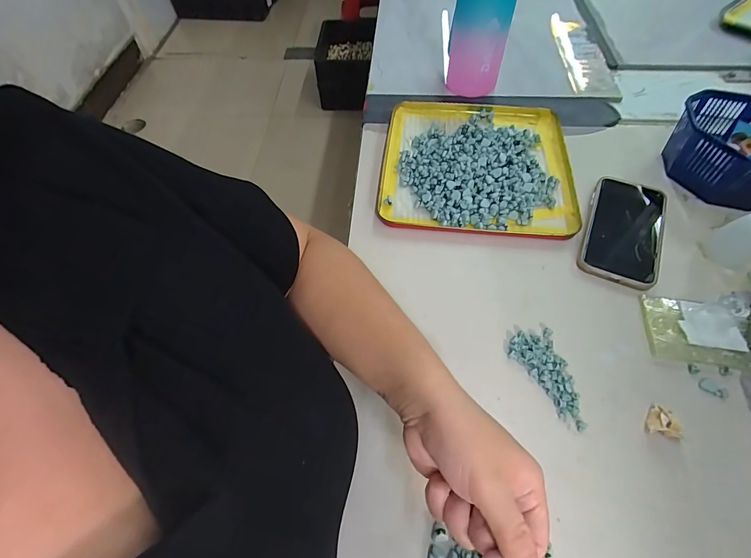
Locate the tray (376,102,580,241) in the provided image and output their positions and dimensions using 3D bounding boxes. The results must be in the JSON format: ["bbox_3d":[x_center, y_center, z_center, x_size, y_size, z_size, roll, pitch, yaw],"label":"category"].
[{"bbox_3d":[0.130,-0.160,0.498,0.236,0.021,0.241,5,58,4],"label":"tray"}]

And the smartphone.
[{"bbox_3d":[0.290,-0.061,0.438,0.079,0.011,0.162,23,61,15],"label":"smartphone"}]

